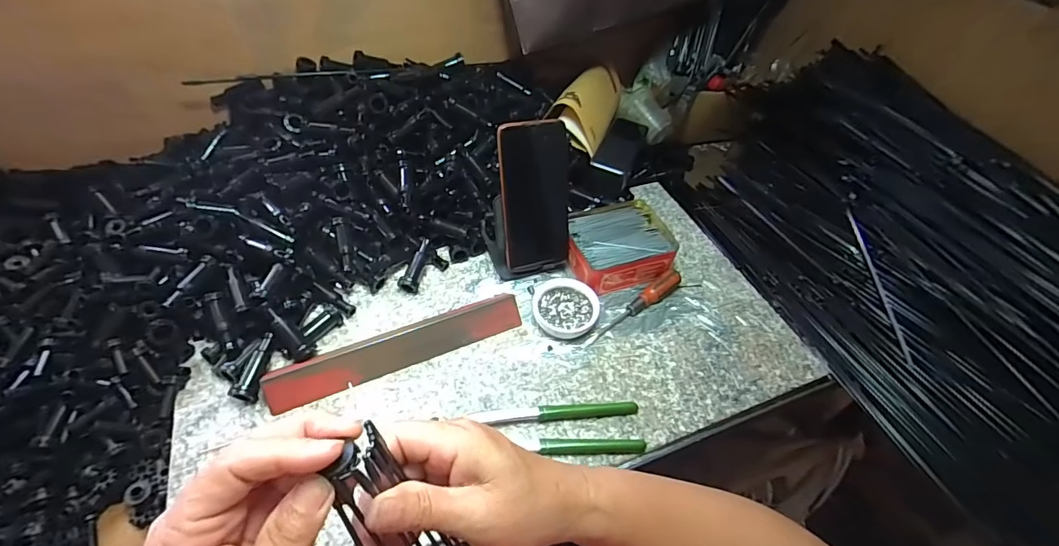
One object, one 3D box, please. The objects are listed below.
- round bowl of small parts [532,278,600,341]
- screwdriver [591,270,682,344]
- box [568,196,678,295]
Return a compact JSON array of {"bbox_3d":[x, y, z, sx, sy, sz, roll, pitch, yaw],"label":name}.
[{"bbox_3d":[0.041,0.040,0.523,0.071,0.024,0.073,2,49,-2],"label":"round bowl of small parts"},{"bbox_3d":[0.127,0.037,0.533,0.143,0.022,0.019,-33,59,-28],"label":"screwdriver"},{"bbox_3d":[0.109,-0.034,0.578,0.127,0.044,0.113,-12,51,-13],"label":"box"}]

